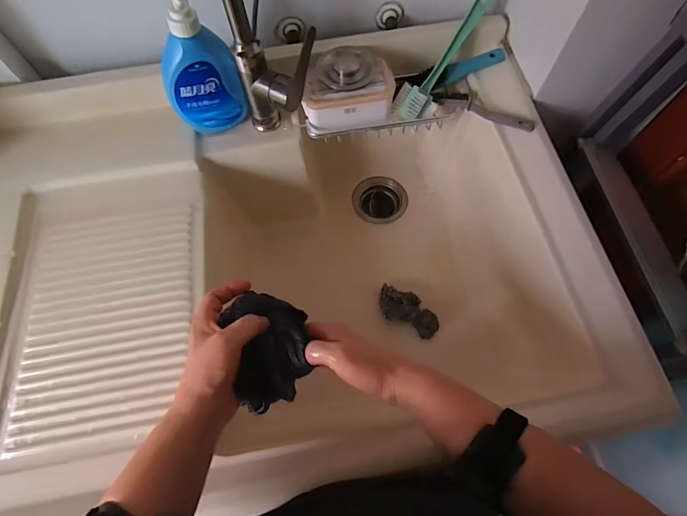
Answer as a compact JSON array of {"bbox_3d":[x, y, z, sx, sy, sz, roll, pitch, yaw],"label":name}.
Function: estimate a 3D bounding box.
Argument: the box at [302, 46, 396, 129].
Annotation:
[{"bbox_3d":[0.007,-0.247,0.574,0.130,0.076,0.074,-8,67,-3],"label":"box"}]

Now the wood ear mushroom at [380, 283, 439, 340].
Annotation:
[{"bbox_3d":[0.110,0.088,0.666,0.109,0.028,0.054,26,70,11],"label":"wood ear mushroom"}]

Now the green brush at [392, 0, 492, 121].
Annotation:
[{"bbox_3d":[0.152,-0.296,0.592,0.055,0.035,0.211,36,97,15],"label":"green brush"}]

